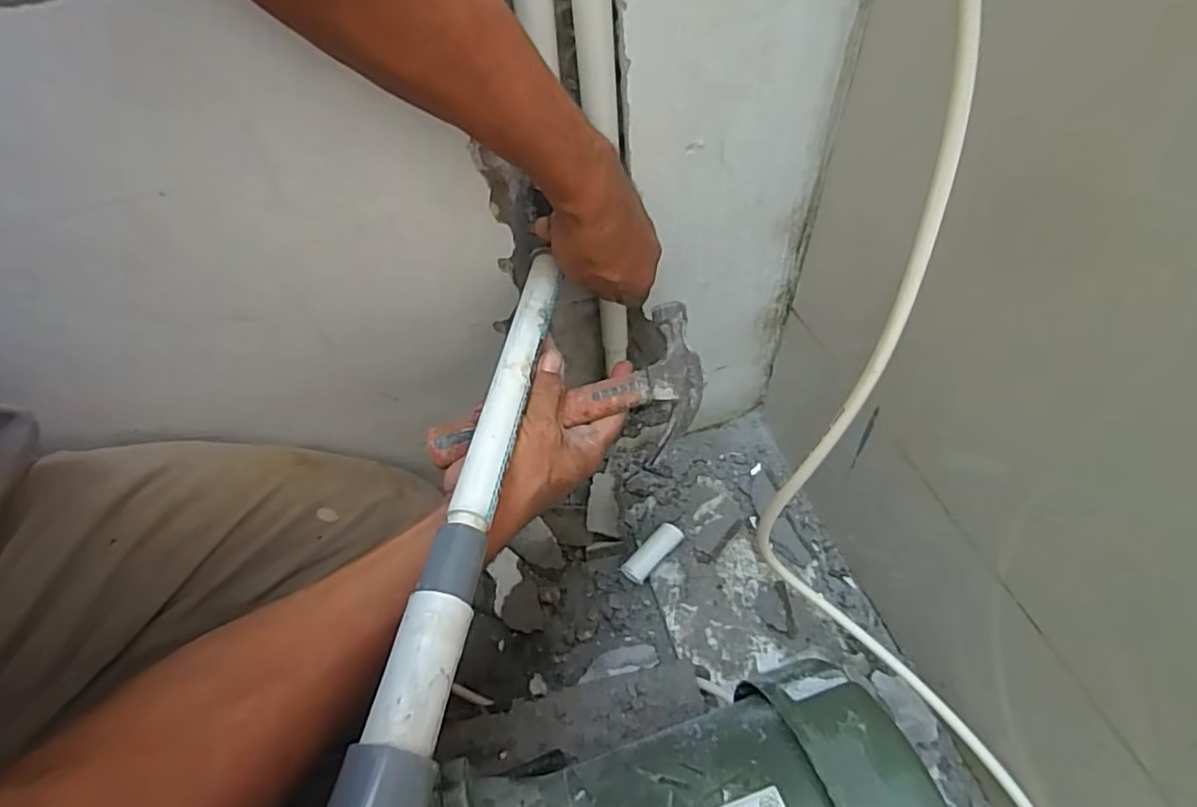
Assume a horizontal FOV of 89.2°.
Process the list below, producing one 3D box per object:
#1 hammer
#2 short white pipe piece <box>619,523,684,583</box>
[{"bbox_3d":[-0.016,0.006,0.453,0.208,0.031,0.092,-24,94,-11],"label":"hammer"},{"bbox_3d":[0.057,0.160,0.642,0.027,0.024,0.074,35,60,28],"label":"short white pipe piece"}]

